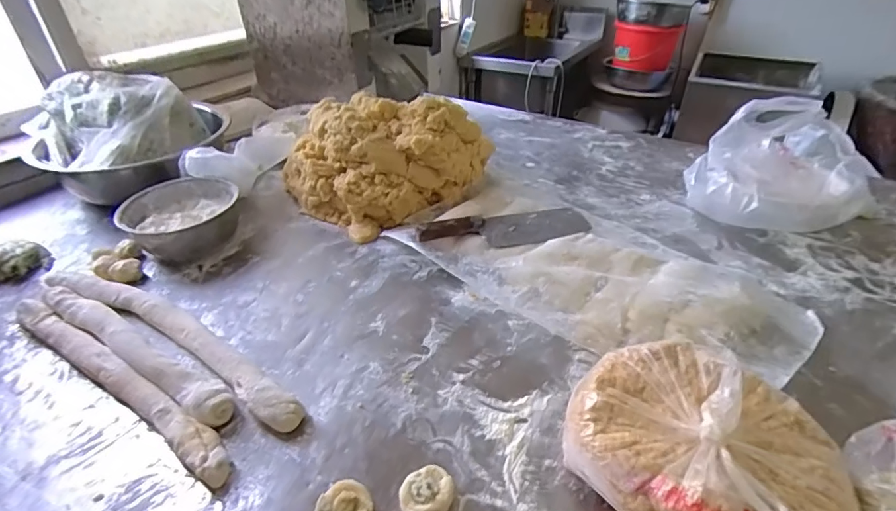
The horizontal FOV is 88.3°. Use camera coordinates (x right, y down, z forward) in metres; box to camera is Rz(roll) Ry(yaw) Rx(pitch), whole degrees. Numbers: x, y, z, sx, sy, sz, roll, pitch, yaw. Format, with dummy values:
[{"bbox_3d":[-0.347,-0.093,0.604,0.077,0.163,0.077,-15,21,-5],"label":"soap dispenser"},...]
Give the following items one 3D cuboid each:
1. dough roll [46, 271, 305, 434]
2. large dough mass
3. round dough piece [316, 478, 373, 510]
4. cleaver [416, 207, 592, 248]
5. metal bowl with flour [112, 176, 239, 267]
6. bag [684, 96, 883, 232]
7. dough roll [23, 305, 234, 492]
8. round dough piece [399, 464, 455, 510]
[{"bbox_3d":[-0.388,0.108,0.641,0.501,0.035,0.061,19,40,24],"label":"dough roll"},{"bbox_3d":[-0.116,-0.196,0.903,0.275,0.200,0.306,29,46,34],"label":"large dough mass"},{"bbox_3d":[-0.102,0.251,0.453,0.054,0.026,0.051,0,36,0],"label":"round dough piece"},{"bbox_3d":[0.099,-0.048,0.781,0.295,0.033,0.080,-10,37,-12],"label":"cleaver"},{"bbox_3d":[-0.472,-0.064,0.831,0.184,0.083,0.170,0,36,0],"label":"metal bowl with flour"},{"bbox_3d":[0.610,-0.158,0.854,0.264,0.191,0.217,26,44,31],"label":"bag"},{"bbox_3d":[-0.425,0.156,0.587,0.449,0.030,0.039,20,41,26],"label":"dough roll"},{"bbox_3d":[-0.022,0.242,0.471,0.054,0.020,0.046,-15,39,-19],"label":"round dough piece"}]

